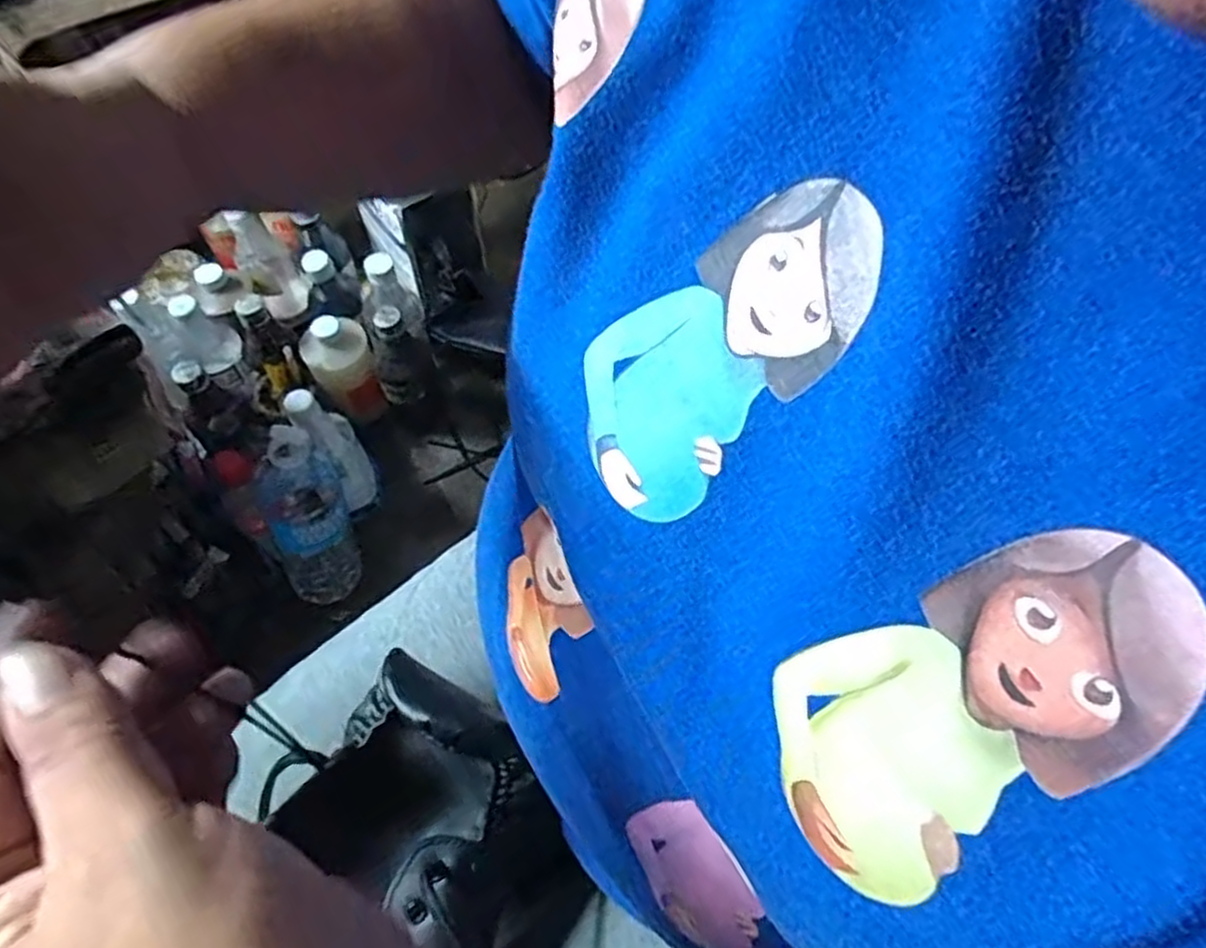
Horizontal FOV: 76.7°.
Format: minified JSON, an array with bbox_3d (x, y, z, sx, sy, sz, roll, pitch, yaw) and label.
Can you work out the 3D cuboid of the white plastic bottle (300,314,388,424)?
[{"bbox_3d":[-0.298,-0.119,0.881,0.068,0.108,0.073,-20,63,-11],"label":"white plastic bottle"}]

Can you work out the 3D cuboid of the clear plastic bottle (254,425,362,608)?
[{"bbox_3d":[-0.295,0.043,0.754,0.091,0.244,0.103,-24,64,-13],"label":"clear plastic bottle"}]

